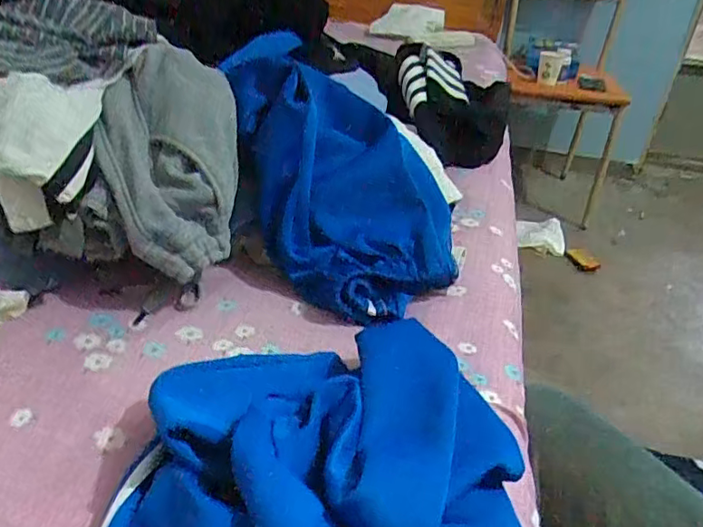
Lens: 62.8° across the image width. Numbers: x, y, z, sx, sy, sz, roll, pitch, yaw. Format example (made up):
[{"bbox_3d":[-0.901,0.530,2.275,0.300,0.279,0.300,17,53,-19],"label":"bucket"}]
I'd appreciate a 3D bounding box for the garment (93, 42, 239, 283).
[{"bbox_3d":[-0.193,-0.118,0.619,0.141,0.158,0.212,-8,37,-19],"label":"garment"}]

